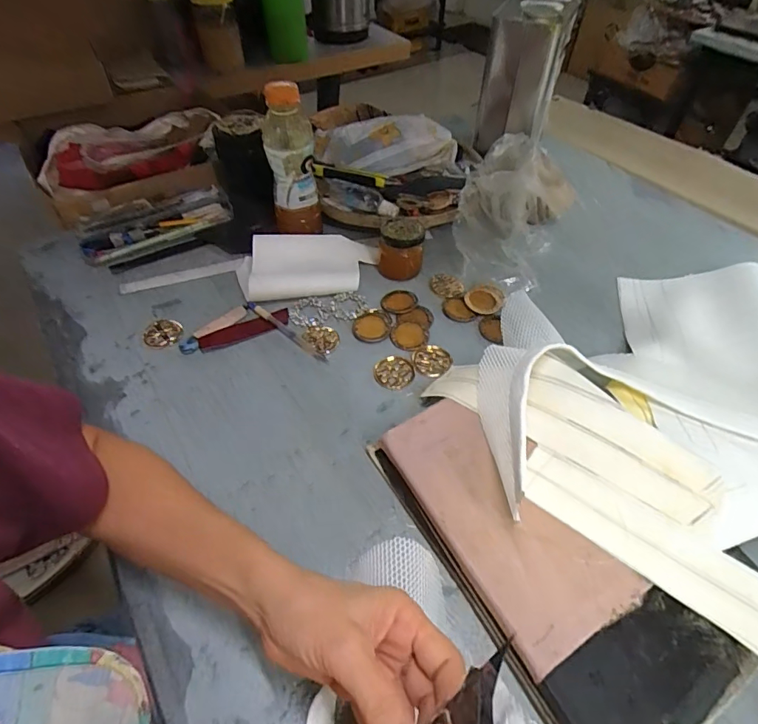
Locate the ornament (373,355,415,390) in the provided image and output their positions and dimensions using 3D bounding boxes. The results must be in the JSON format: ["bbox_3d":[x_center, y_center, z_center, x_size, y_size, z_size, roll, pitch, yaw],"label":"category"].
[{"bbox_3d":[0.017,0.011,0.542,0.046,0.005,0.044,-8,51,-7],"label":"ornament"}]

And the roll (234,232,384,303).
[{"bbox_3d":[-0.094,-0.137,0.636,0.189,0.027,0.107,-11,52,-9],"label":"roll"}]

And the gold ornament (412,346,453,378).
[{"bbox_3d":[0.063,-0.002,0.553,0.044,0.005,0.045,0,52,0],"label":"gold ornament"}]

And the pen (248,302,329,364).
[{"bbox_3d":[-0.114,-0.039,0.578,0.140,0.006,0.011,34,57,25],"label":"pen"}]

